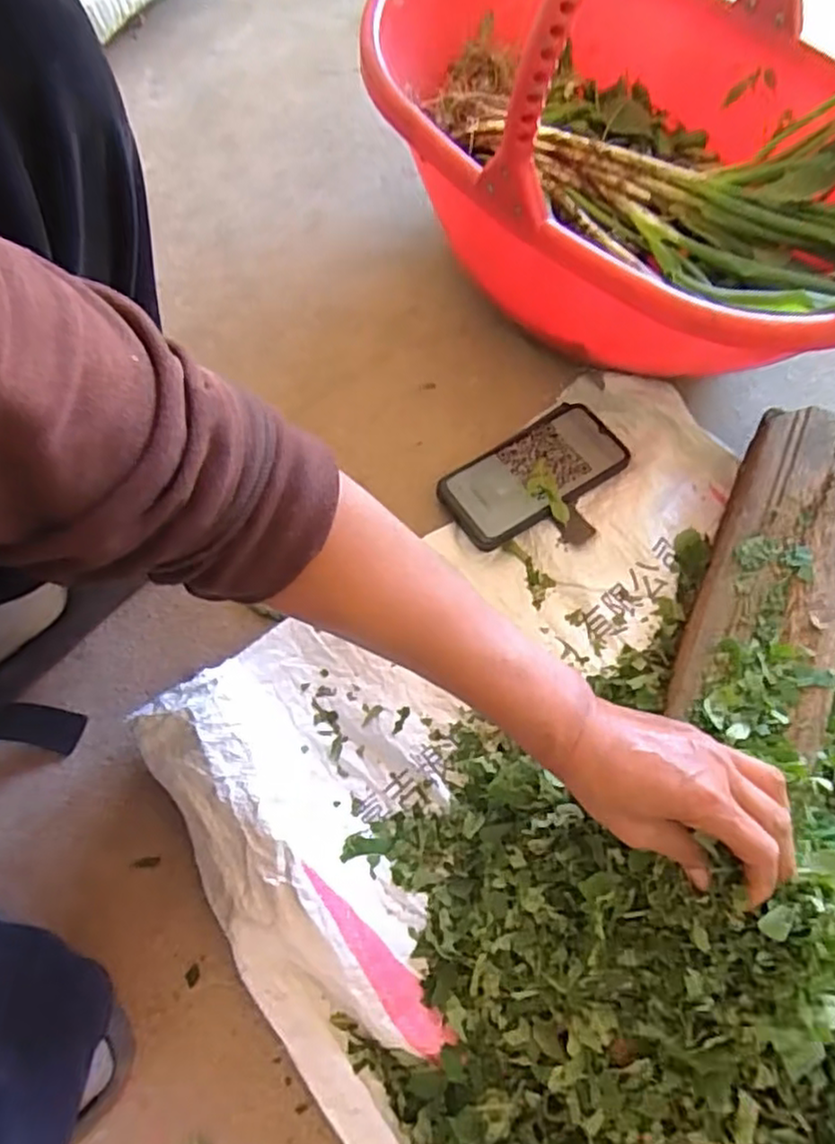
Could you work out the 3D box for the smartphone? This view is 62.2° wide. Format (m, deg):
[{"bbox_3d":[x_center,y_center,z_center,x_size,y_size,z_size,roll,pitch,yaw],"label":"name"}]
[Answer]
[{"bbox_3d":[0.102,-0.086,0.609,0.162,0.016,0.082,-34,71,-11],"label":"smartphone"}]

